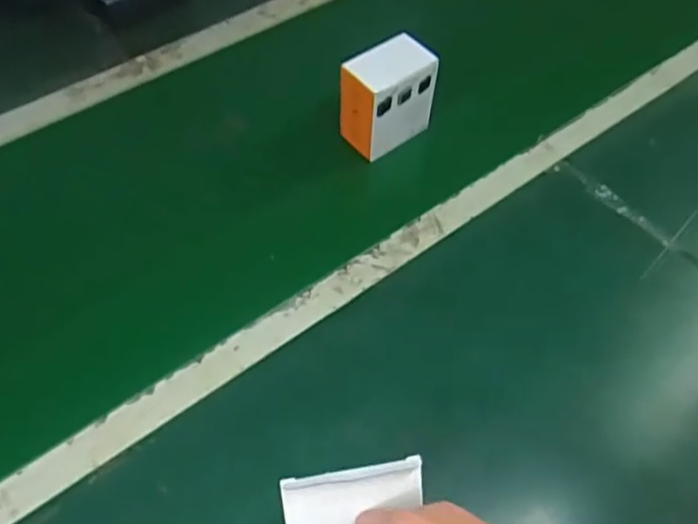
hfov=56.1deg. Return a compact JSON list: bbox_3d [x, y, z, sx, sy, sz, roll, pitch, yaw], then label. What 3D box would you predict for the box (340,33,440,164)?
[{"bbox_3d":[0.045,-0.197,0.789,0.105,0.109,0.060,-31,62,-20],"label":"box"}]

